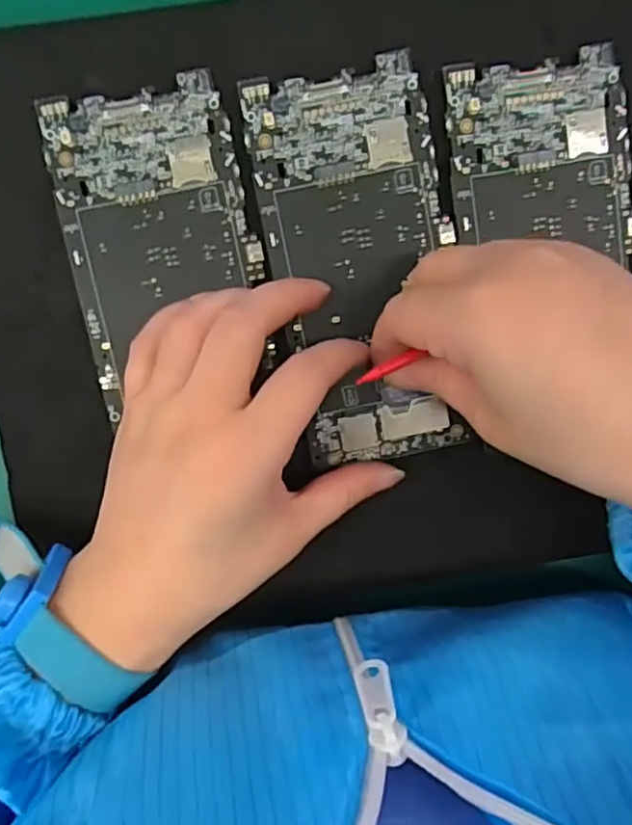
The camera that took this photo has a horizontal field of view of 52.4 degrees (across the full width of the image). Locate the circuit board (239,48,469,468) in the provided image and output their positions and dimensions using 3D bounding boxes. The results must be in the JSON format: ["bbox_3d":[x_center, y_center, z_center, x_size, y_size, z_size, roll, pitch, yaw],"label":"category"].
[{"bbox_3d":[0.017,-0.057,0.262,0.072,0.004,0.154,-8,99,-1],"label":"circuit board"}]

